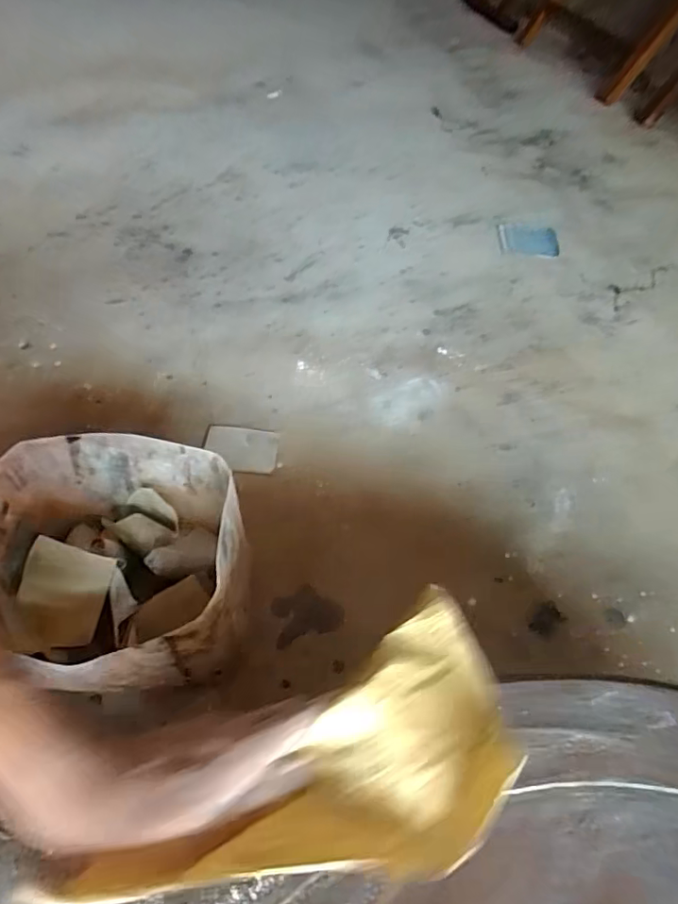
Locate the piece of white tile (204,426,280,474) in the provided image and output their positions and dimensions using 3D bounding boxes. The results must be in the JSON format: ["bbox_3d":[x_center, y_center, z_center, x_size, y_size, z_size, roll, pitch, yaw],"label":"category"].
[{"bbox_3d":[-0.138,-0.003,0.747,0.101,0.009,0.077,5,53,1],"label":"piece of white tile"}]

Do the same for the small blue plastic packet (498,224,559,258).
[{"bbox_3d":[0.405,-0.453,1.134,0.122,0.016,0.095,5,53,1],"label":"small blue plastic packet"}]

